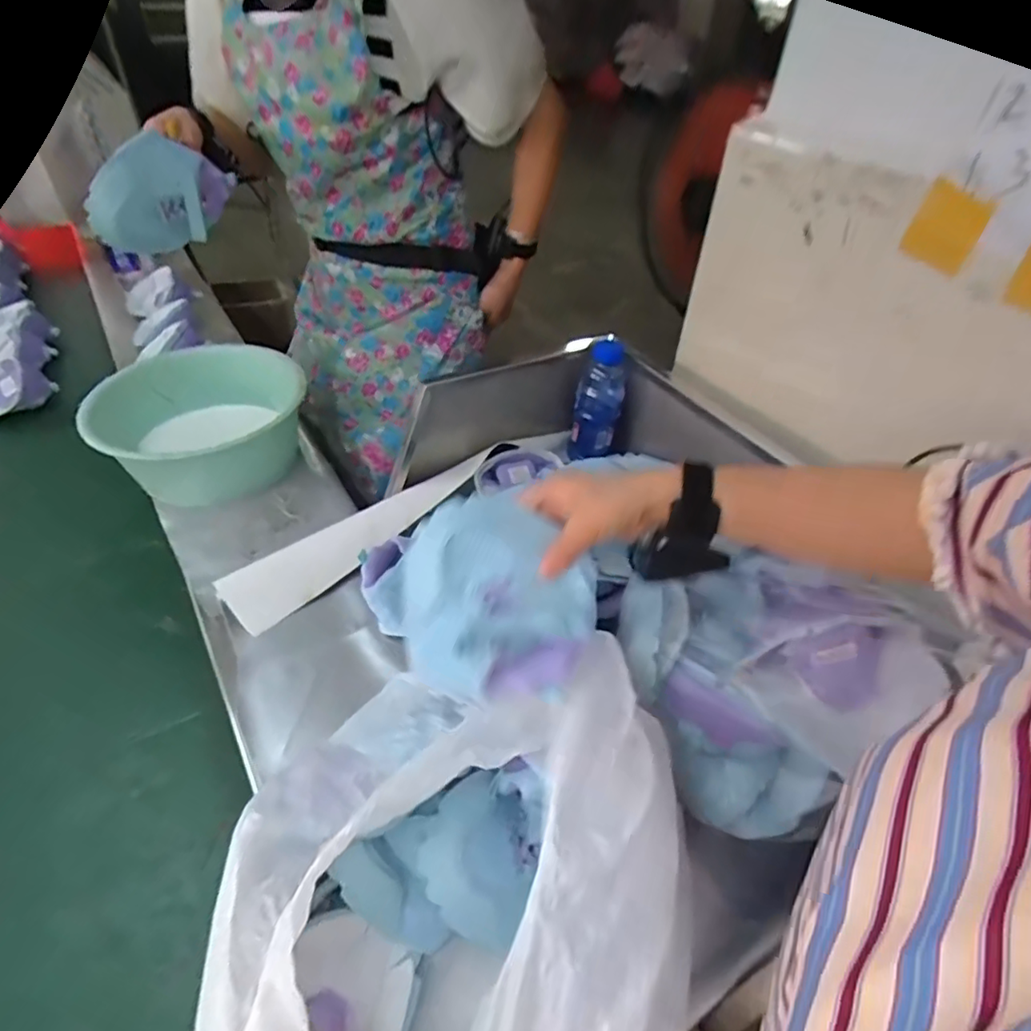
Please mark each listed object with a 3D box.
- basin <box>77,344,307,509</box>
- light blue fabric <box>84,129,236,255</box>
[{"bbox_3d":[-0.486,-0.148,0.929,0.281,0.108,0.282,2,43,-2],"label":"basin"},{"bbox_3d":[-0.447,-0.410,0.760,0.048,0.120,0.173,33,50,28],"label":"light blue fabric"}]

